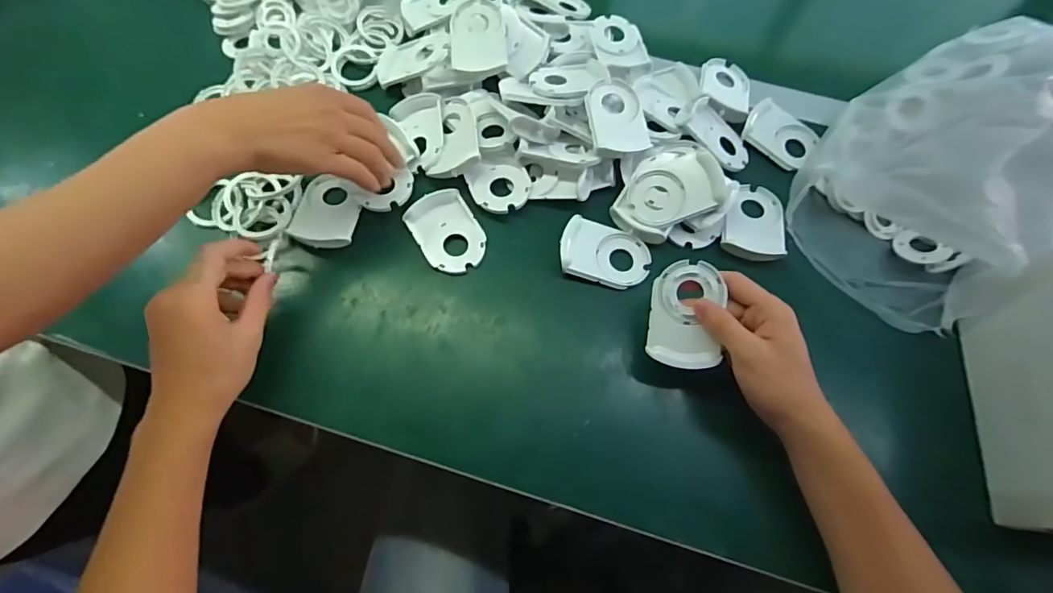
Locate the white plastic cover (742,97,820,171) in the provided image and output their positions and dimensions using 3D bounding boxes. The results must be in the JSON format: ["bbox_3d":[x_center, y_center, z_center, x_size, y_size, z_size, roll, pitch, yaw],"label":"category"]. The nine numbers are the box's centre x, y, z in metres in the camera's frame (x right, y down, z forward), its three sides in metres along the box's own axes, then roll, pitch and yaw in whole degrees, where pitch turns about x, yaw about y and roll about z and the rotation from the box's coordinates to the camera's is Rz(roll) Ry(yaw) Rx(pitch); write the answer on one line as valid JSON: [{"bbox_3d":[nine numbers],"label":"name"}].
[{"bbox_3d":[0.261,-0.167,0.501,0.072,0.018,0.053,40,72,14],"label":"white plastic cover"}]

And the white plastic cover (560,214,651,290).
[{"bbox_3d":[0.073,-0.040,0.446,0.082,0.019,0.057,12,68,4],"label":"white plastic cover"}]

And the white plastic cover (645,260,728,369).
[{"bbox_3d":[0.128,0.014,0.391,0.054,0.018,0.083,5,89,14],"label":"white plastic cover"}]

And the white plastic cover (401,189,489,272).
[{"bbox_3d":[-0.073,-0.061,0.453,0.058,0.010,0.080,-31,71,-13],"label":"white plastic cover"}]

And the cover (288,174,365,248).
[{"bbox_3d":[-0.186,-0.081,0.461,0.056,0.015,0.077,9,68,2],"label":"cover"}]

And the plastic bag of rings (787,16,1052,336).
[{"bbox_3d":[0.408,-0.119,0.421,0.279,0.114,0.229,-28,71,-12],"label":"plastic bag of rings"}]

